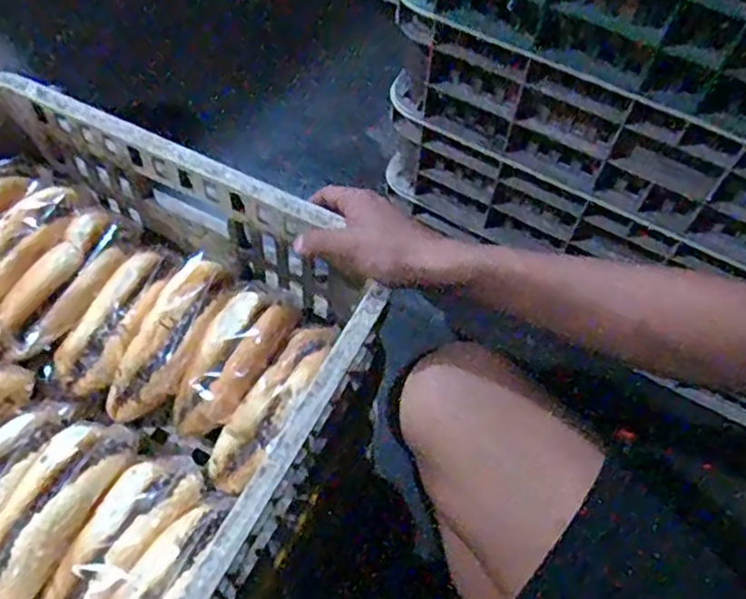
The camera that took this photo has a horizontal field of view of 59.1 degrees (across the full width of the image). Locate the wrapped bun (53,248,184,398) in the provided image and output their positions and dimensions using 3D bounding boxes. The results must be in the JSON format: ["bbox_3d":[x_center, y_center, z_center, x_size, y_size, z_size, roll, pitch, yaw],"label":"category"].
[{"bbox_3d":[-0.207,0.016,0.546,0.057,0.041,0.136,19,60,8],"label":"wrapped bun"}]

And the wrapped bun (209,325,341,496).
[{"bbox_3d":[-0.075,0.078,0.495,0.042,0.046,0.145,31,80,15],"label":"wrapped bun"}]

